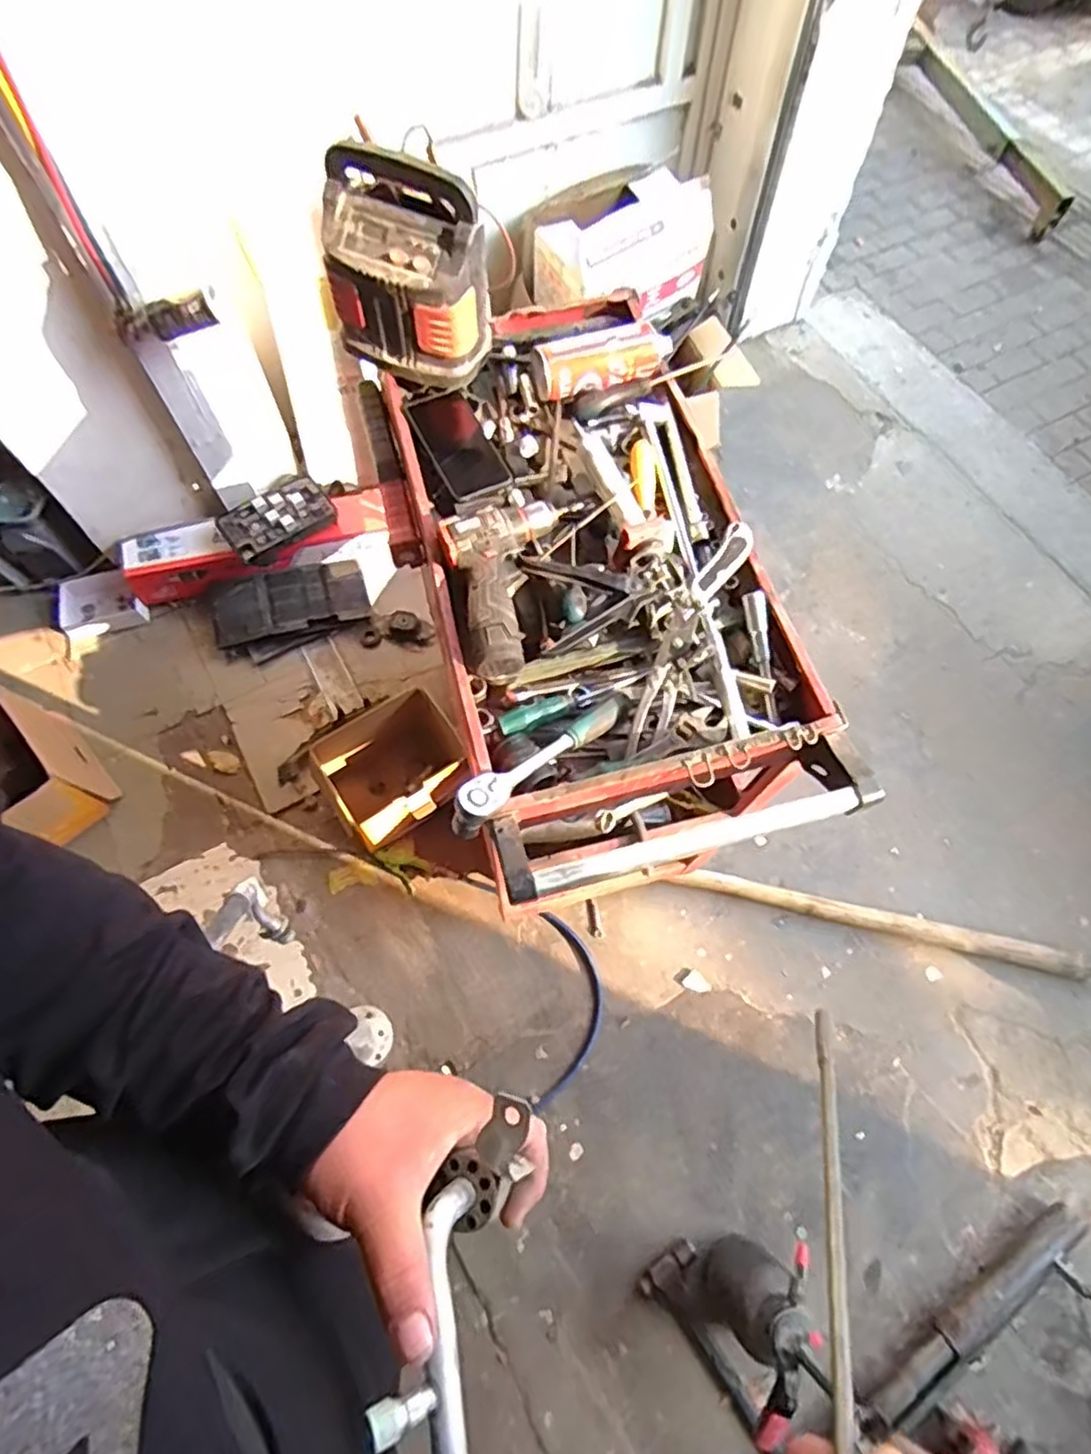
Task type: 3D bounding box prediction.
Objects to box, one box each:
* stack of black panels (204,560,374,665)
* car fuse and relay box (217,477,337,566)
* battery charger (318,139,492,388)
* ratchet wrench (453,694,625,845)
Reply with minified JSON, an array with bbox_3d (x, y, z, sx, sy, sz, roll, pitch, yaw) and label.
[{"bbox_3d":[-0.605,-0.283,1.696,0.356,0.069,0.204,-21,67,-11],"label":"stack of black panels"},{"bbox_3d":[-0.619,-0.481,1.637,0.244,0.067,0.134,-33,70,-14],"label":"car fuse and relay box"},{"bbox_3d":[-0.166,-0.549,0.860,0.189,0.208,0.101,20,67,9],"label":"battery charger"},{"bbox_3d":[0.004,0.033,0.745,0.246,0.045,0.034,-33,69,-33],"label":"ratchet wrench"}]

